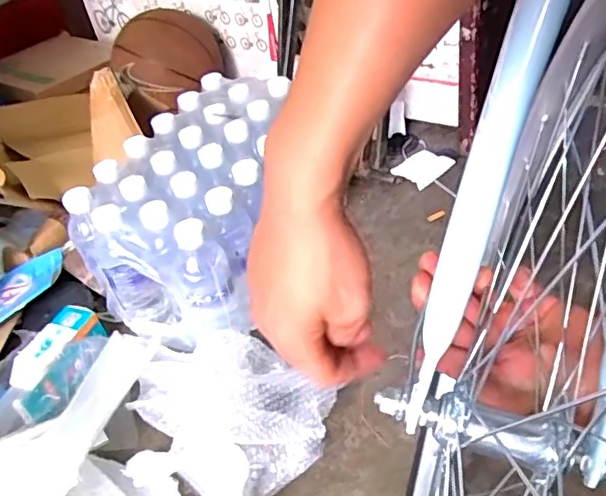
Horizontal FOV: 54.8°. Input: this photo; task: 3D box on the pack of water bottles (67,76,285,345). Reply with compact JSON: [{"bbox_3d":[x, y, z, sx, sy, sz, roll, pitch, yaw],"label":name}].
[{"bbox_3d":[-0.127,-0.060,0.825,0.217,0.198,0.356,12,45,24],"label":"pack of water bottles"}]

